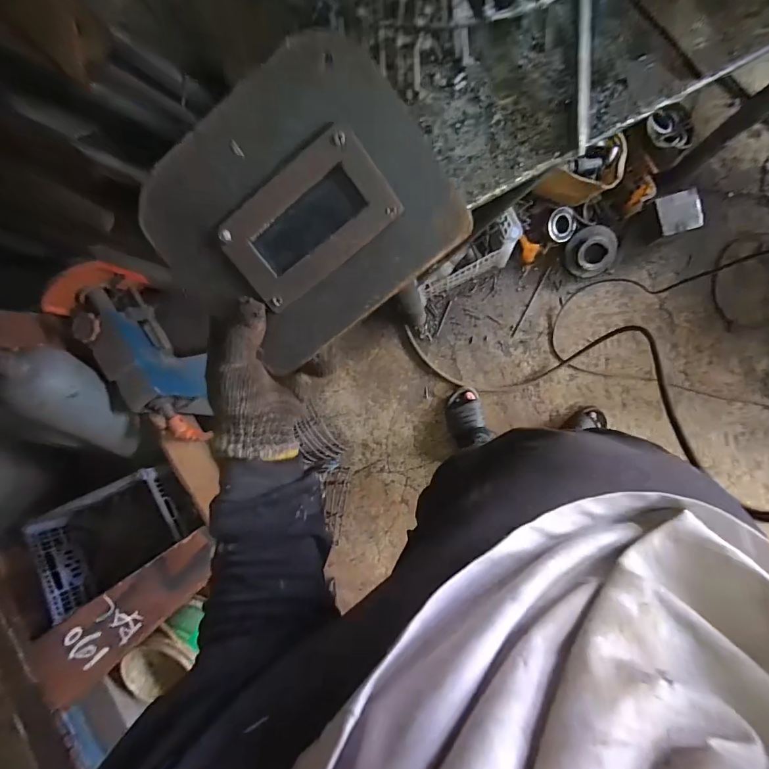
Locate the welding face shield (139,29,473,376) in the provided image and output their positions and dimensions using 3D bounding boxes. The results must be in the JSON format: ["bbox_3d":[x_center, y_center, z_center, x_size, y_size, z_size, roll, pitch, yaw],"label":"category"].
[{"bbox_3d":[-0.066,-0.132,0.324,0.210,0.014,0.184,-37,104,9],"label":"welding face shield"}]

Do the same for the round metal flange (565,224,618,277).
[{"bbox_3d":[0.573,-0.365,1.134,0.136,0.024,0.134,2,118,4],"label":"round metal flange"}]

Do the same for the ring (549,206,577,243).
[{"bbox_3d":[0.488,-0.438,1.129,0.079,0.022,0.088,-6,110,-6],"label":"ring"}]

